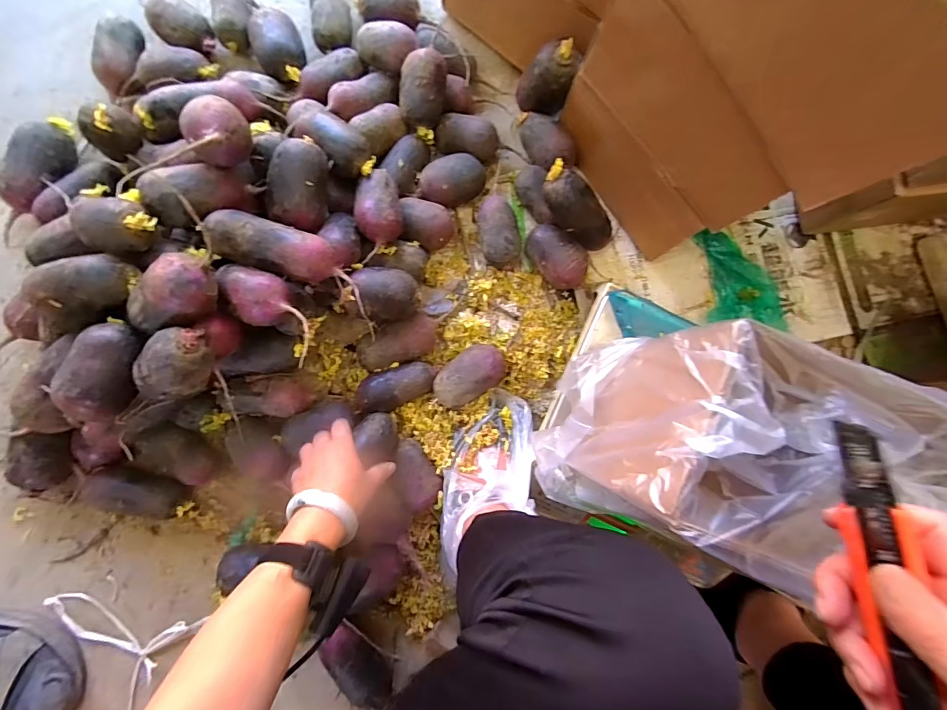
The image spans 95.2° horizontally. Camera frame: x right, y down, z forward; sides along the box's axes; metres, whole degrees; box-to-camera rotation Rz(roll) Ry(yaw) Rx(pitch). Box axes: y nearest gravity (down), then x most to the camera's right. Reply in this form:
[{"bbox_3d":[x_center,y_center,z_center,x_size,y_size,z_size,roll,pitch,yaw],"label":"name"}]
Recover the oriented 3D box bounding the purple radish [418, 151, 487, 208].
[{"bbox_3d":[-0.030,-0.249,0.631,0.097,0.062,0.064,-19,87,-5],"label":"purple radish"}]

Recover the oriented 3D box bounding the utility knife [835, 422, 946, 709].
[{"bbox_3d":[0.199,0.121,0.205,0.022,0.021,0.177,-10,87,-5],"label":"utility knife"}]

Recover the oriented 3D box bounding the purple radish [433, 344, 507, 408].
[{"bbox_3d":[-0.004,0.029,0.600,0.107,0.062,0.064,-36,87,-7],"label":"purple radish"}]

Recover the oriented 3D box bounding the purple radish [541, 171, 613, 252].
[{"bbox_3d":[0.149,-0.188,0.589,0.136,0.045,0.054,39,83,-34],"label":"purple radish"}]

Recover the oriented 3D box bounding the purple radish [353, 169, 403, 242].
[{"bbox_3d":[-0.126,-0.195,0.569,0.061,0.046,0.098,-11,85,-5],"label":"purple radish"}]

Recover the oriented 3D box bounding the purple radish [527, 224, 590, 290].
[{"bbox_3d":[0.118,-0.138,0.624,0.101,0.061,0.063,45,84,0],"label":"purple radish"}]

